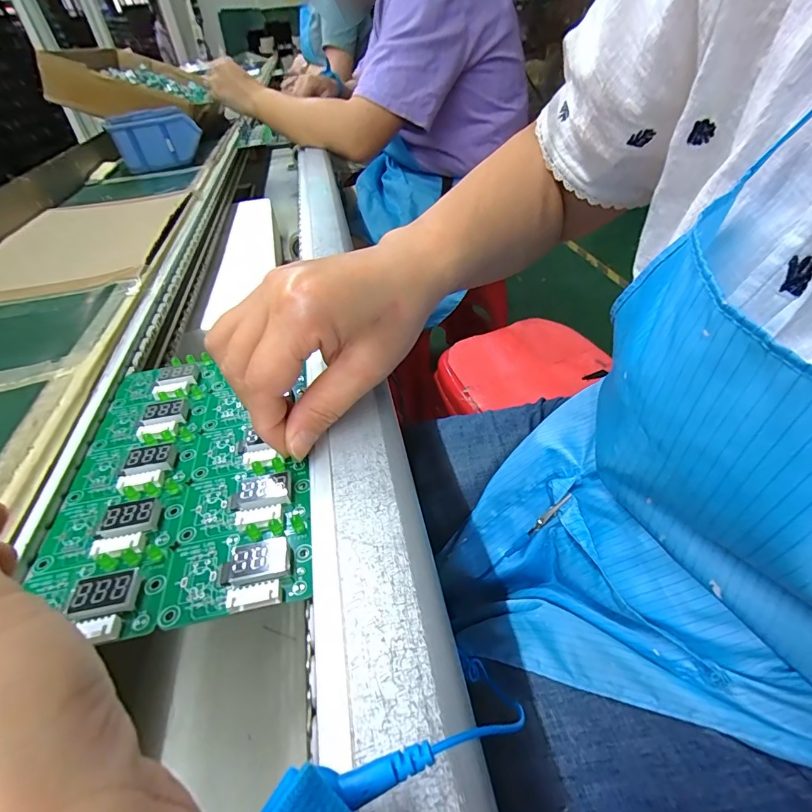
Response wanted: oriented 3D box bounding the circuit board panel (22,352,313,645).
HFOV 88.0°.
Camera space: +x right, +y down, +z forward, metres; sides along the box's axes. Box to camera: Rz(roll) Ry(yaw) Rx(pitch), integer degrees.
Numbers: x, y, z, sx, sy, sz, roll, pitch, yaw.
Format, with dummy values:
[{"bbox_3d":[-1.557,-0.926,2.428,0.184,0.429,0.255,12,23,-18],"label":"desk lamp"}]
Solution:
[{"bbox_3d":[-0.119,0.027,0.228,0.126,0.010,0.182,-11,43,-6],"label":"circuit board panel"}]

